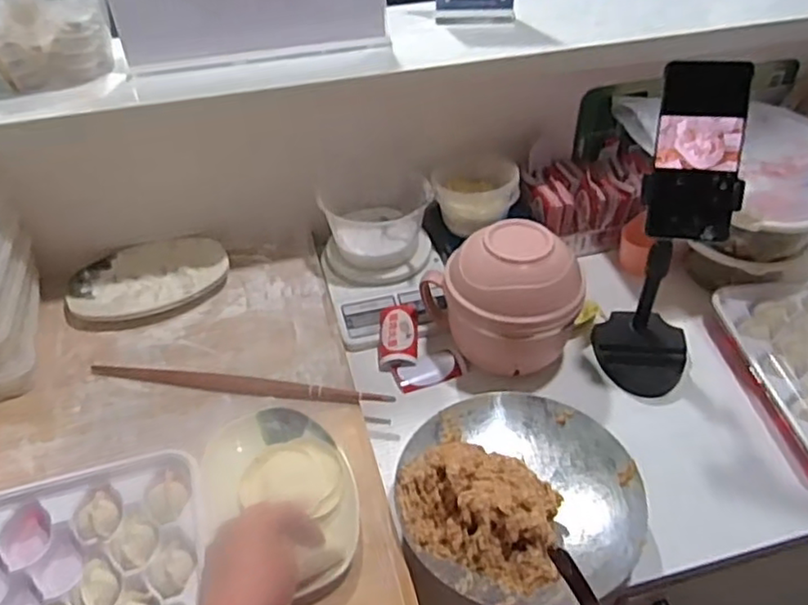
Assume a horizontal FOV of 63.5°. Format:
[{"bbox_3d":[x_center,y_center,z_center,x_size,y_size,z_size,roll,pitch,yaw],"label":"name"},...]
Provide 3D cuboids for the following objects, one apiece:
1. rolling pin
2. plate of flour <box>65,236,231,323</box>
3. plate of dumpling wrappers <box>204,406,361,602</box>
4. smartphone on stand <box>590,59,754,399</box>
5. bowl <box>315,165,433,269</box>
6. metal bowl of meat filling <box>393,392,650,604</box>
[{"bbox_3d":[-0.185,0.090,0.729,0.348,0.016,0.024,5,42,8],"label":"rolling pin"},{"bbox_3d":[-0.337,-0.035,0.863,0.196,0.021,0.133,-23,46,-22],"label":"plate of flour"},{"bbox_3d":[-0.113,0.180,0.613,0.127,0.021,0.193,-18,44,-17],"label":"plate of dumpling wrappers"},{"bbox_3d":[0.273,-0.055,0.673,0.102,0.325,0.107,19,46,21],"label":"smartphone on stand"},{"bbox_3d":[-0.036,-0.106,0.872,0.145,0.094,0.120,-6,42,-4],"label":"bowl"},{"bbox_3d":[0.106,0.166,0.597,0.215,0.058,0.219,-1,42,1],"label":"metal bowl of meat filling"}]

